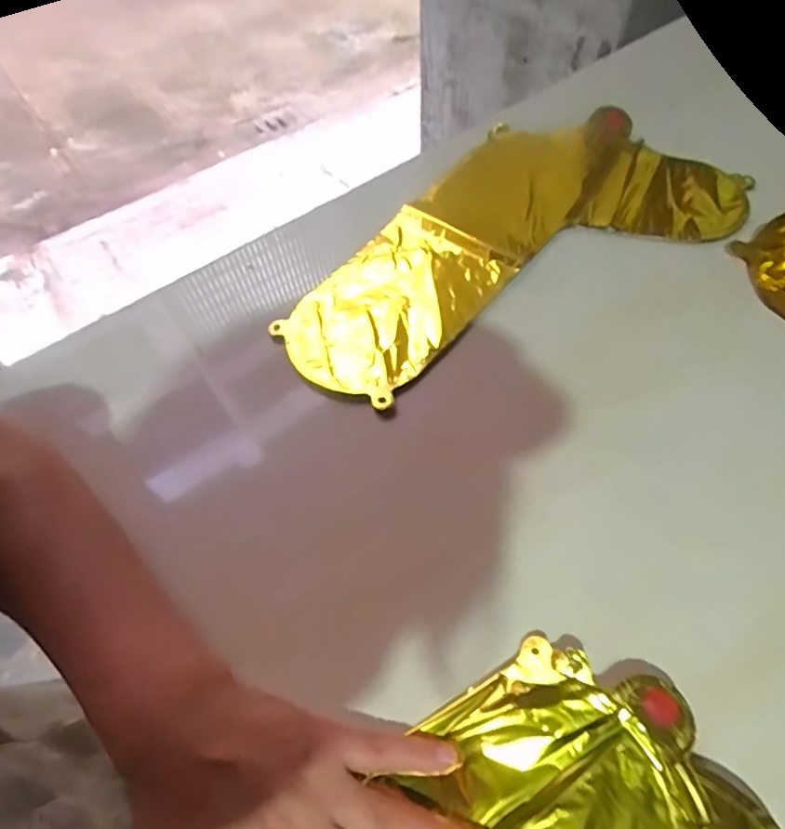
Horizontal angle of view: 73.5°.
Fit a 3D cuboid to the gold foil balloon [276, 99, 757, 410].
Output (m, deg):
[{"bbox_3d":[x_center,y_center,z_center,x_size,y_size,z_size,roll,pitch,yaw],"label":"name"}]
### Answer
[{"bbox_3d":[0.090,-0.160,0.448,0.408,0.031,0.190,-27,60,-14],"label":"gold foil balloon"}]

